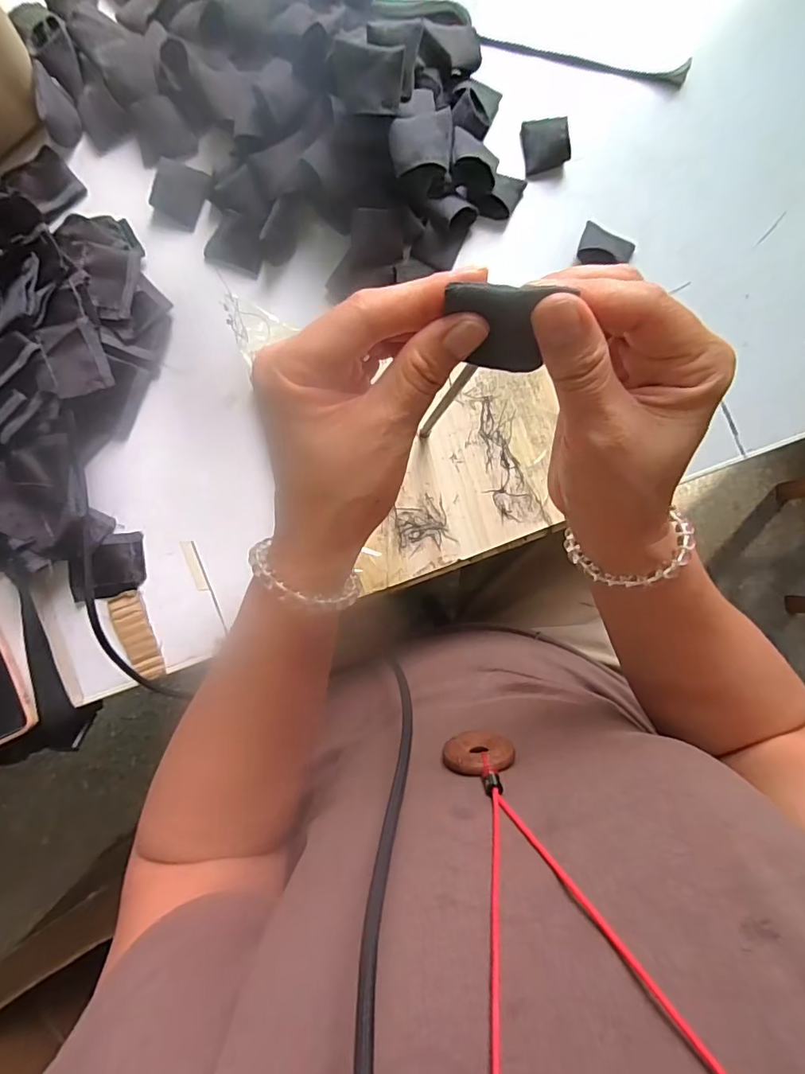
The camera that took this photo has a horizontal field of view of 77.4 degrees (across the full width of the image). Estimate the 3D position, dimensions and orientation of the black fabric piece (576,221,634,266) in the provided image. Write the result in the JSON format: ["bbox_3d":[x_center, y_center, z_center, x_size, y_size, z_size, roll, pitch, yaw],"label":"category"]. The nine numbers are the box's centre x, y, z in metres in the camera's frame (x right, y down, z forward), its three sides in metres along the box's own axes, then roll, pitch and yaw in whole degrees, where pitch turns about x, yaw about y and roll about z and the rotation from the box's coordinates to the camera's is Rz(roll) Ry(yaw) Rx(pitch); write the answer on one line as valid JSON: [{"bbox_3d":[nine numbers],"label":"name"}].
[{"bbox_3d":[0.167,-0.235,0.411,0.045,0.019,0.035,24,86,-2],"label":"black fabric piece"}]

